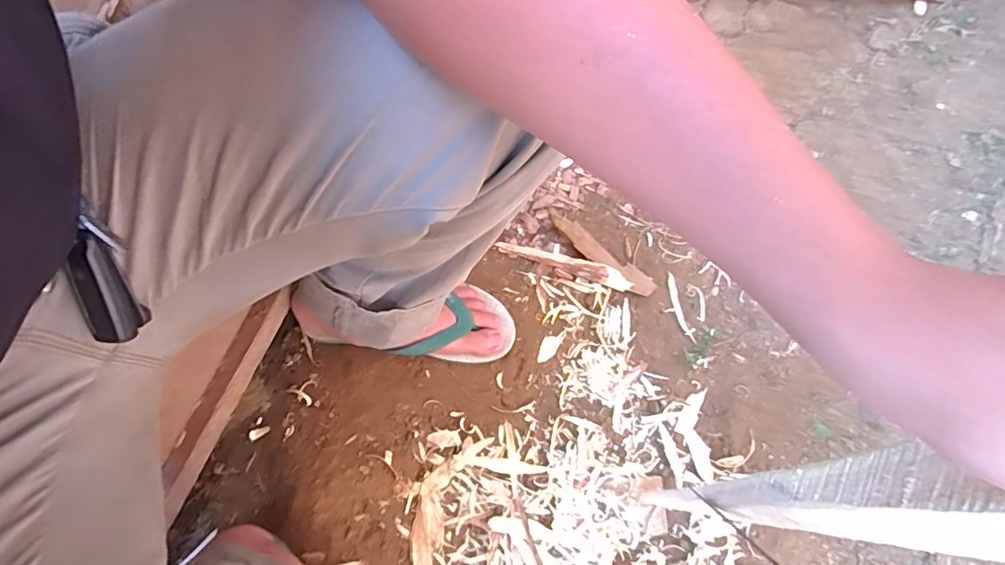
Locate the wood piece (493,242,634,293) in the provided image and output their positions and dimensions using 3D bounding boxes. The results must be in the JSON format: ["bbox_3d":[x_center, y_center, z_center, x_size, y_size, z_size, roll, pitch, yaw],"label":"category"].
[{"bbox_3d":[0.082,-0.026,0.700,0.179,0.009,0.023,18,75,6],"label":"wood piece"}]

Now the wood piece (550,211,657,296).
[{"bbox_3d":[0.128,-0.036,0.692,0.162,0.006,0.029,35,85,4],"label":"wood piece"}]

